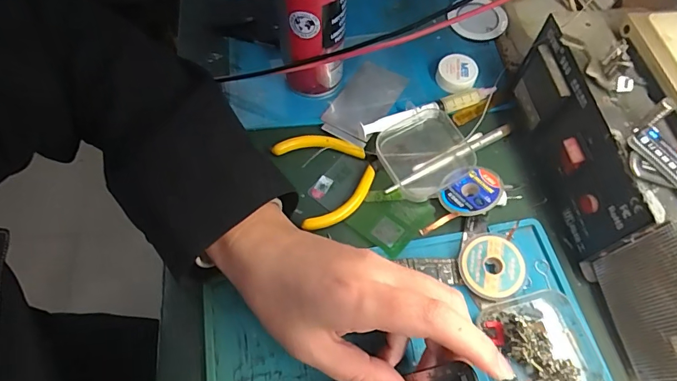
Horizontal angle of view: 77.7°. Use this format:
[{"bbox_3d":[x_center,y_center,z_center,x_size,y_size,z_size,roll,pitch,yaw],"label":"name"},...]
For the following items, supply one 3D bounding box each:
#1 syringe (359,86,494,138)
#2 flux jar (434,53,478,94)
[{"bbox_3d":[0.075,-0.069,0.350,0.124,0.016,0.019,-18,64,-12],"label":"syringe"},{"bbox_3d":[0.105,-0.103,0.369,0.035,0.014,0.034,1,61,-2],"label":"flux jar"}]

